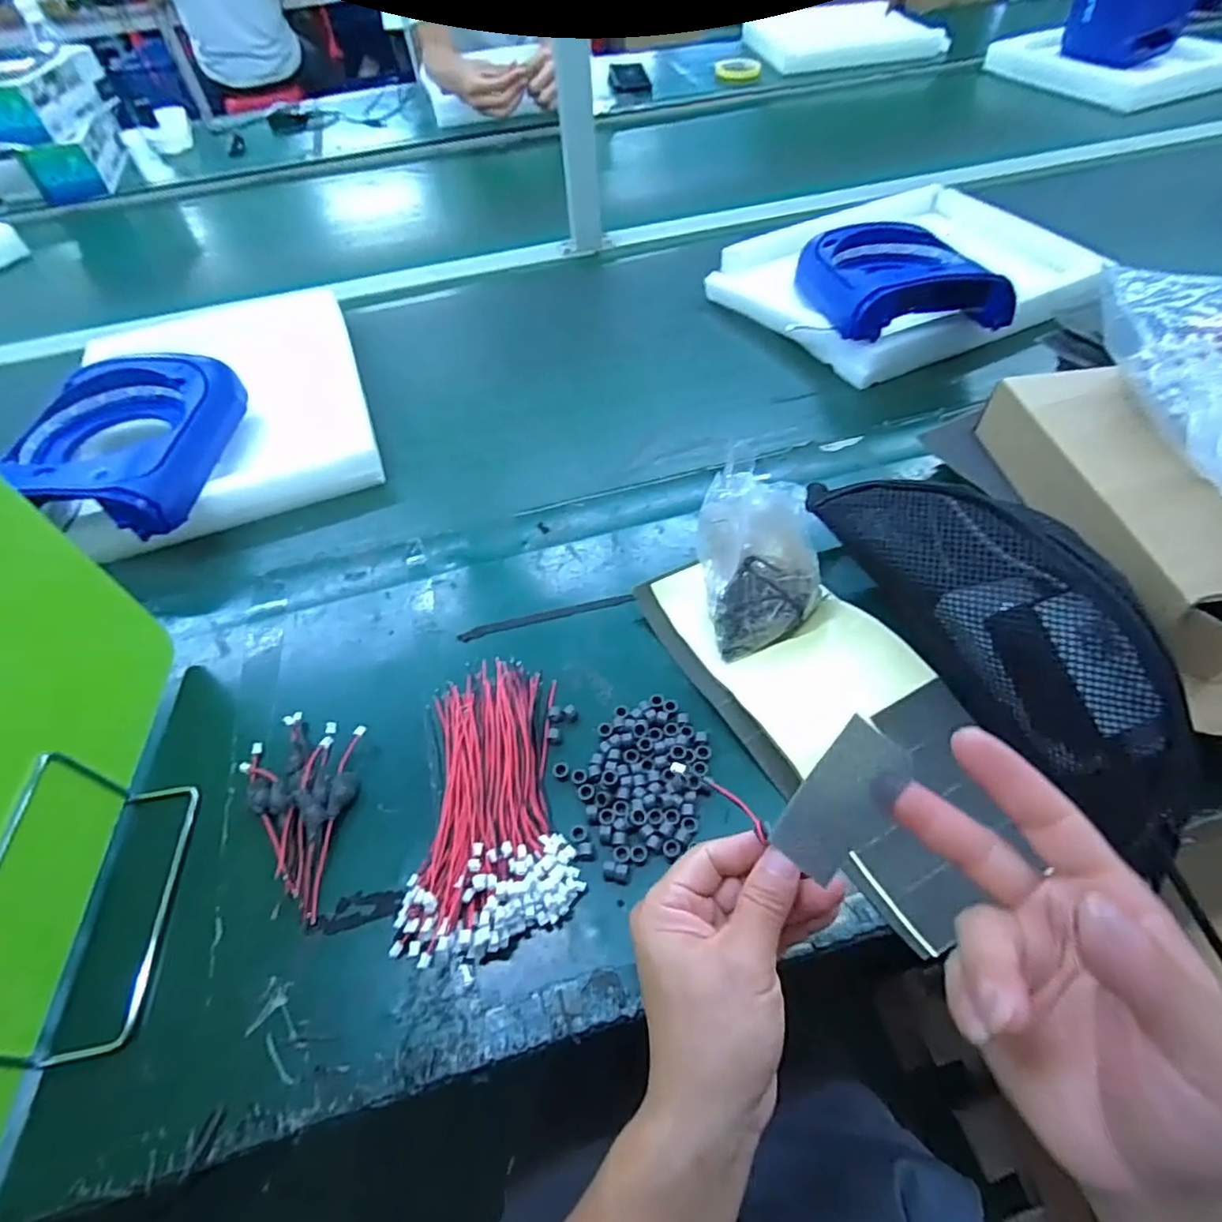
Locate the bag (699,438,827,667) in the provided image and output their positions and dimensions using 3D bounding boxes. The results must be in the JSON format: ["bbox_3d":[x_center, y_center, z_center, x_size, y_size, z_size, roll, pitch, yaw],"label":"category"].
[{"bbox_3d":[0.104,-0.037,0.447,0.078,0.107,0.090,-15,52,-8],"label":"bag"}]

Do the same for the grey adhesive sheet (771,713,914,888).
[{"bbox_3d":[0.089,0.073,0.234,0.031,0.004,0.057,38,84,14],"label":"grey adhesive sheet"}]

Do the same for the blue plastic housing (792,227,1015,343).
[{"bbox_3d":[0.313,-0.372,0.677,0.161,0.073,0.207,-8,53,-1],"label":"blue plastic housing"}]

